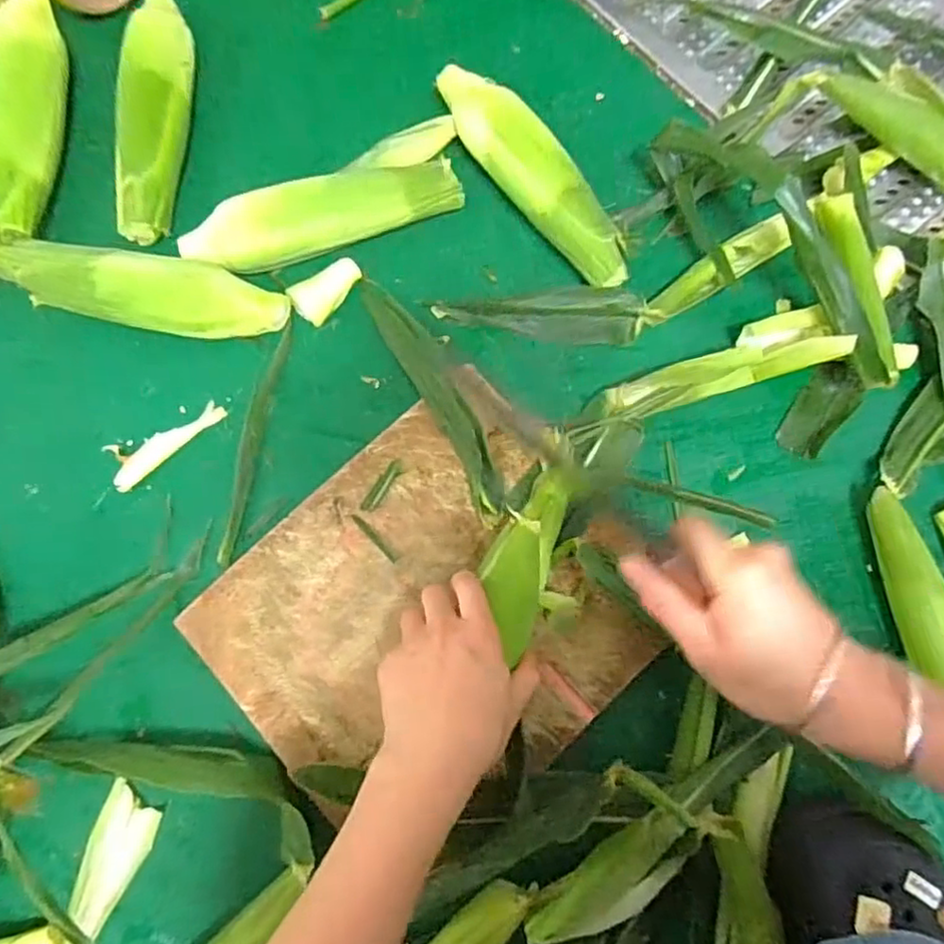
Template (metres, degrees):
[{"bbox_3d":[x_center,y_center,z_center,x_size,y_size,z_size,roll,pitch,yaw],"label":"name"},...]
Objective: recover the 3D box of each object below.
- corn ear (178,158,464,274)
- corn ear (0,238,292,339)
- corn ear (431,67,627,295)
[{"bbox_3d":[-0.121,-0.209,0.540,0.230,0.047,0.048,-17,79,-3],"label":"corn ear"},{"bbox_3d":[-0.272,-0.145,0.521,0.243,0.050,0.057,15,79,3],"label":"corn ear"},{"bbox_3d":[0.046,-0.247,0.543,0.047,0.055,0.234,-36,80,-7],"label":"corn ear"}]

